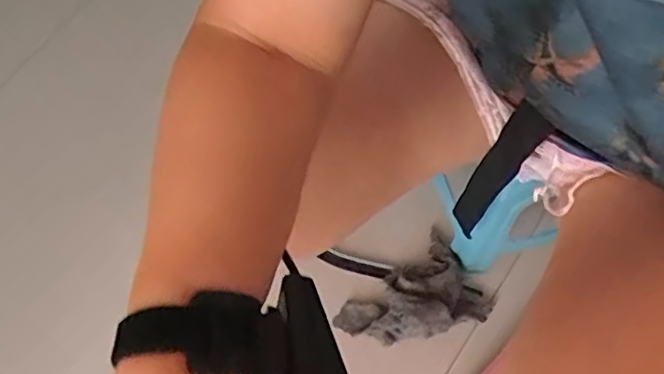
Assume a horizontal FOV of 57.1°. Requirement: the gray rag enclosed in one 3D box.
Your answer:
[{"bbox_3d":[0.109,0.149,0.770,0.180,0.050,0.117,-36,70,-14],"label":"gray rag"}]

